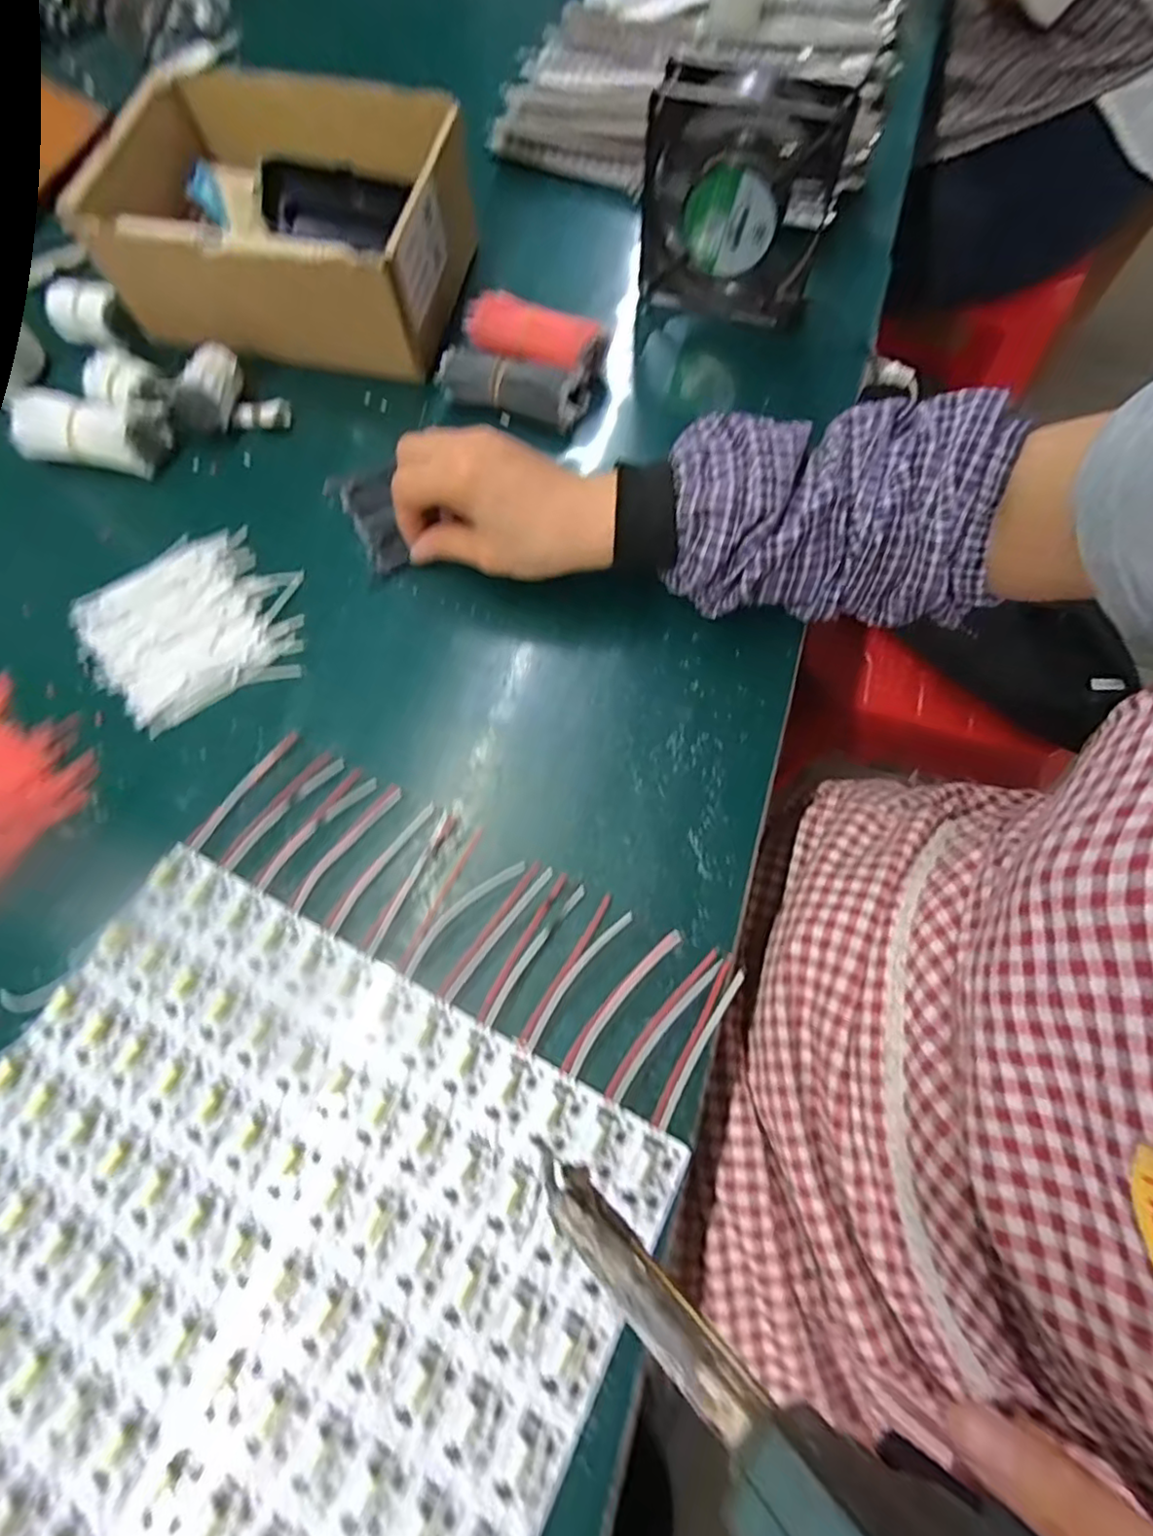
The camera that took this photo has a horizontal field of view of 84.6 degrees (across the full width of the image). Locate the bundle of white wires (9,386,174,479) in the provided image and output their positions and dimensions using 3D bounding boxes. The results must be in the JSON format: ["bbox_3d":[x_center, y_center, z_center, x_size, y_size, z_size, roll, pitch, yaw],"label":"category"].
[{"bbox_3d":[-0.324,-0.224,0.425,0.099,0.030,0.044,9,68,5],"label":"bundle of white wires"}]

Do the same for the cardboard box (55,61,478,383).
[{"bbox_3d":[-0.201,-0.384,0.456,0.223,0.090,0.178,10,68,6],"label":"cardboard box"}]

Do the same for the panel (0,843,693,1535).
[{"bbox_3d":[-0.135,0.201,0.264,0.290,0.010,0.236,26,70,12],"label":"panel"}]

